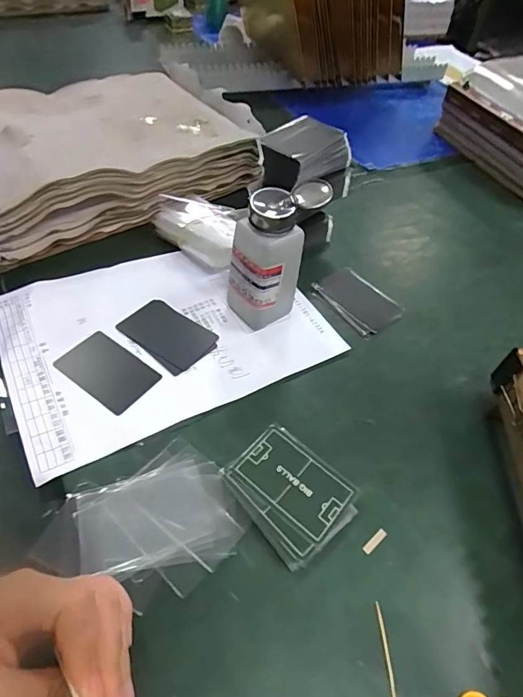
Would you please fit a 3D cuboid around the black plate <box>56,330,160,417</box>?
[{"bbox_3d":[-0.139,0.020,0.390,0.085,0.005,0.054,30,54,18],"label":"black plate"}]

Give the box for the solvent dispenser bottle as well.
[{"bbox_3d":[0.012,-0.084,0.402,0.070,0.138,0.048,-20,55,-21],"label":"solvent dispenser bottle"}]

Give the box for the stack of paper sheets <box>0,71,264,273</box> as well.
[{"bbox_3d":[-0.236,-0.247,0.541,0.429,0.083,0.261,-28,59,-26],"label":"stack of paper sheets"}]

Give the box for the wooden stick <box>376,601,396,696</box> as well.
[{"bbox_3d":[0.080,0.196,0.271,0.004,0.004,0.061,3,51,-4],"label":"wooden stick"}]

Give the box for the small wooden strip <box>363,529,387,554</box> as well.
[{"bbox_3d":[0.083,0.141,0.315,0.022,0.004,0.006,-31,60,-28],"label":"small wooden strip"}]

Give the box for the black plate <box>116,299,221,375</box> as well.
[{"bbox_3d":[-0.092,-0.015,0.422,0.091,0.004,0.058,33,55,20],"label":"black plate"}]

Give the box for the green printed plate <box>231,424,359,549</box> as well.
[{"bbox_3d":[0.026,0.102,0.333,0.085,0.008,0.056,37,56,22],"label":"green printed plate"}]

